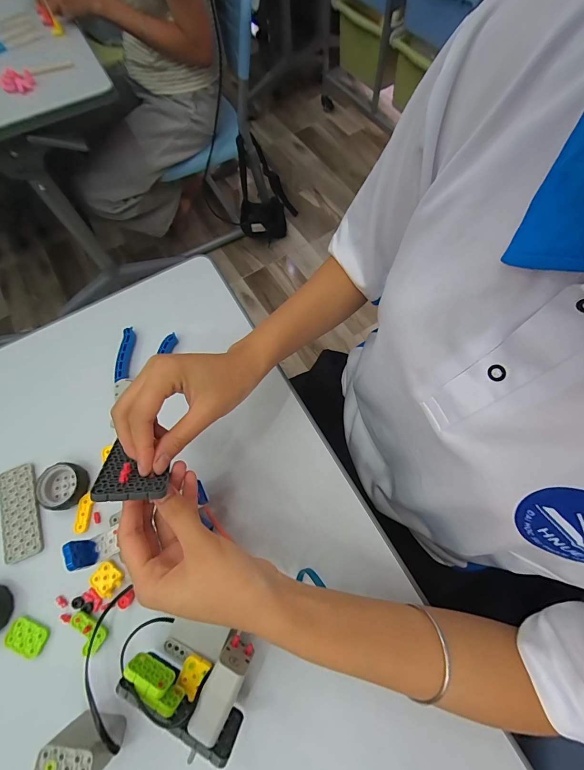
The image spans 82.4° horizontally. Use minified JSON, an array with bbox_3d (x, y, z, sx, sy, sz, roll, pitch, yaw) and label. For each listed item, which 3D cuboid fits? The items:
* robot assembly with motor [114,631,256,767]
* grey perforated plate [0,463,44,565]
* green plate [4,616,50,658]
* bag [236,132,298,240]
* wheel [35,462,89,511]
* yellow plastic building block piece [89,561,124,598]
[{"bbox_3d":[-0.085,0.243,0.282,0.095,0.066,0.074,9,68,7],"label":"robot assembly with motor"},{"bbox_3d":[-0.301,0.139,0.368,0.040,0.008,0.099,-21,67,-6],"label":"grey perforated plate"},{"bbox_3d":[-0.257,0.243,0.321,0.038,0.004,0.026,16,69,10],"label":"green plate"},{"bbox_3d":[-0.089,-0.675,1.201,0.175,0.322,0.187,6,67,6],"label":"bag"},{"bbox_3d":[-0.253,0.111,0.368,0.050,0.016,0.048,-1,67,3],"label":"wheel"},{"bbox_3d":[-0.187,0.196,0.337,0.031,0.004,0.027,34,73,16],"label":"yellow plastic building block piece"}]

